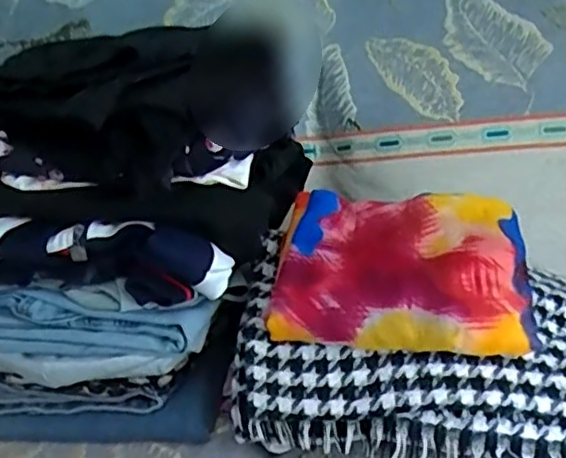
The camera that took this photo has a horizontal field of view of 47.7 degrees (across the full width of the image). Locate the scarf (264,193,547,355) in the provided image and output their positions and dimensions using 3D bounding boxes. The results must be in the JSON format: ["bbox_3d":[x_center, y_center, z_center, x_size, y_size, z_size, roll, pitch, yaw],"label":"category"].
[{"bbox_3d":[0.103,0.030,0.556,0.213,0.038,0.161,3,50,11],"label":"scarf"}]

